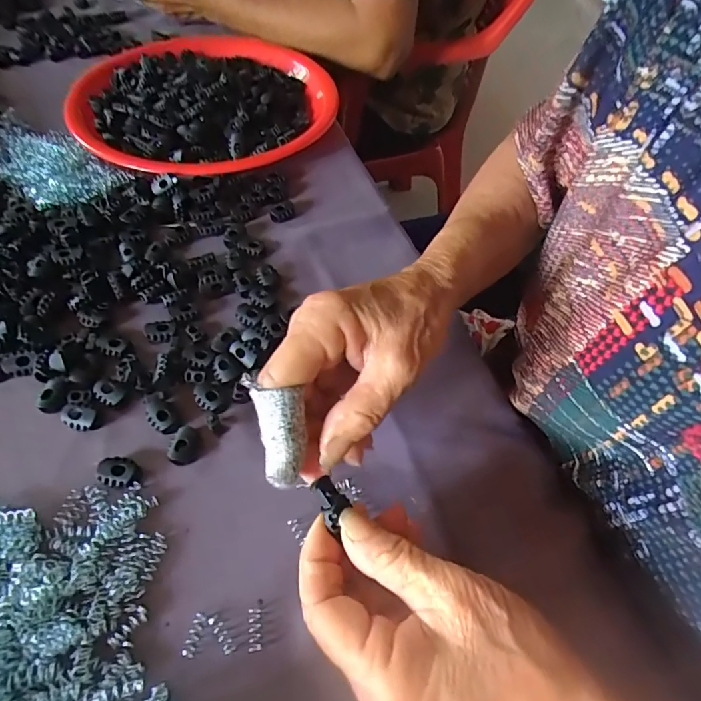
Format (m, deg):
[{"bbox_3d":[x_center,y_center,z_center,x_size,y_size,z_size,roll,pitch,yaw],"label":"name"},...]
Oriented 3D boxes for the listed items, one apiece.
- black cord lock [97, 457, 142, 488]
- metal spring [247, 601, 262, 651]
[{"bbox_3d":[-0.133,0.070,0.270,0.024,0.008,0.016,10,54,2],"label":"black cord lock"},{"bbox_3d":[-0.047,0.135,0.232,0.006,0.004,0.022,-2,55,-7],"label":"metal spring"}]

